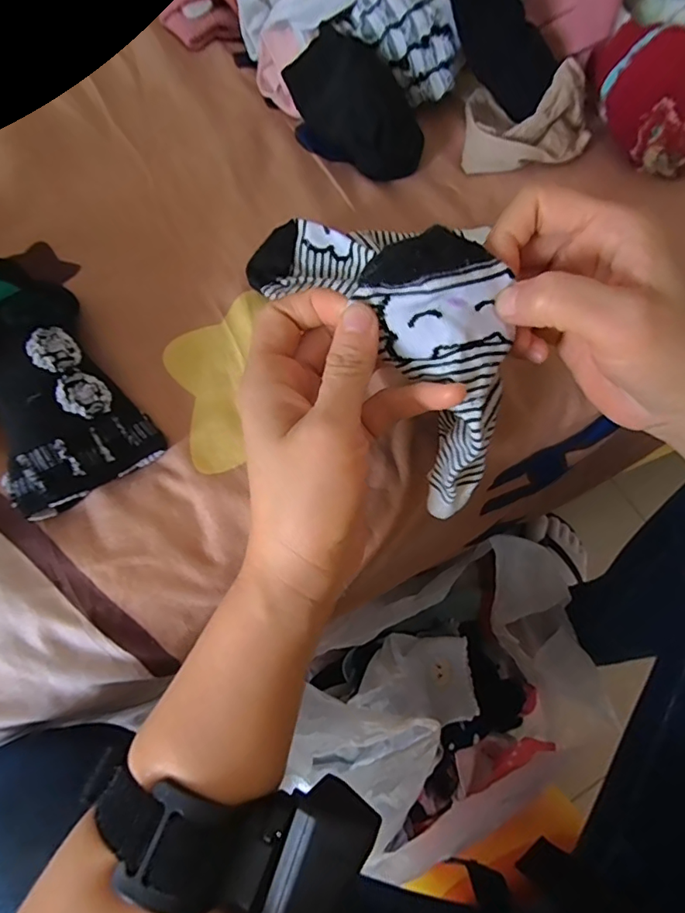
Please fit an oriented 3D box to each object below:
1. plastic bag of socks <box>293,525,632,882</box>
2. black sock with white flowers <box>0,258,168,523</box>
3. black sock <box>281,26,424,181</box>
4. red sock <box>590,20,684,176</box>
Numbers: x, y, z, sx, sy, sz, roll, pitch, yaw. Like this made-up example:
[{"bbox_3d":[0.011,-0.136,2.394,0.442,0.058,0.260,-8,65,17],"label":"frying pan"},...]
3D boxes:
[{"bbox_3d":[0.115,0.245,0.545,0.305,0.164,0.217,-25,70,-13],"label":"plastic bag of socks"},{"bbox_3d":[-0.153,-0.037,0.259,0.070,0.052,0.118,-33,72,-16],"label":"black sock with white flowers"},{"bbox_3d":[0.009,-0.246,0.359,0.066,0.049,0.106,-37,73,-17],"label":"black sock"},{"bbox_3d":[0.214,-0.250,0.349,0.061,0.057,0.104,-20,69,-12],"label":"red sock"}]

